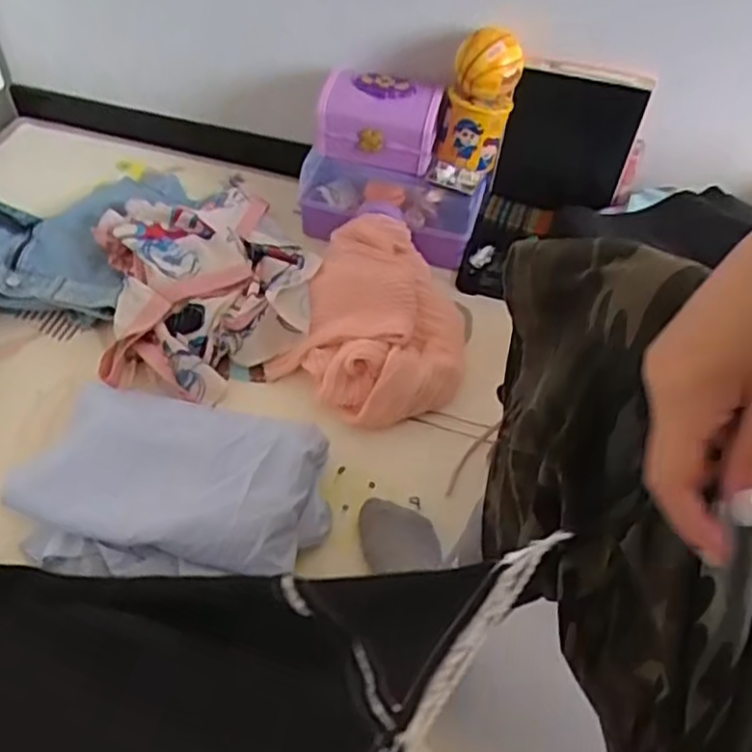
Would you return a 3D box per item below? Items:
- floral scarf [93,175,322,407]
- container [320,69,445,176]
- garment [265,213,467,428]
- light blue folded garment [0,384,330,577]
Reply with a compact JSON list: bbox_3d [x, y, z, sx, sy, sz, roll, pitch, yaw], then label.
[{"bbox_3d":[-0.237,-0.147,0.995,0.278,0.083,0.381,-9,51,-12],"label":"floral scarf"},{"bbox_3d":[0.000,-0.366,1.011,0.170,0.105,0.103,16,50,8],"label":"container"},{"bbox_3d":[0.012,-0.076,0.938,0.230,0.093,0.297,19,51,11],"label":"garment"},{"bbox_3d":[-0.211,0.114,0.741,0.305,0.121,0.168,3,50,-3],"label":"light blue folded garment"}]

